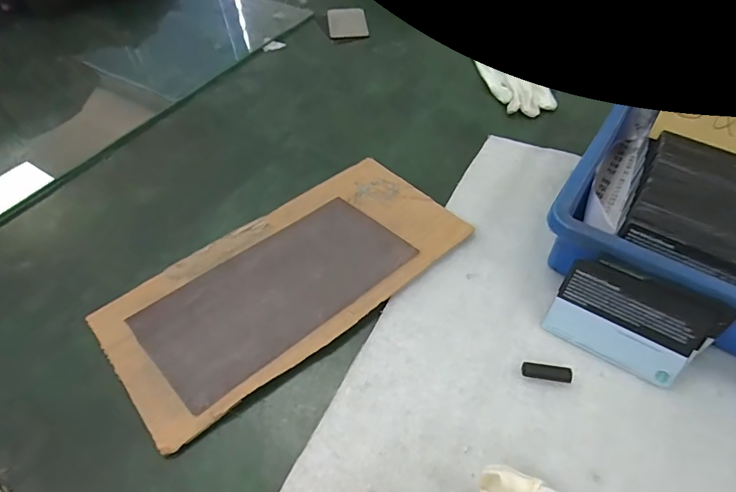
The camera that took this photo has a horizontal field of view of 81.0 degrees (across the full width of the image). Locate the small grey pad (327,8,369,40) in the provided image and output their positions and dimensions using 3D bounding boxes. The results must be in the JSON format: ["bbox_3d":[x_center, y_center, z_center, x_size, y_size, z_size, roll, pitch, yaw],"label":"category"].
[{"bbox_3d":[-0.030,-0.328,0.630,0.056,0.004,0.096,-5,51,-4],"label":"small grey pad"}]

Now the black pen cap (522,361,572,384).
[{"bbox_3d":[0.119,0.085,0.288,0.031,0.010,0.010,6,51,5],"label":"black pen cap"}]

